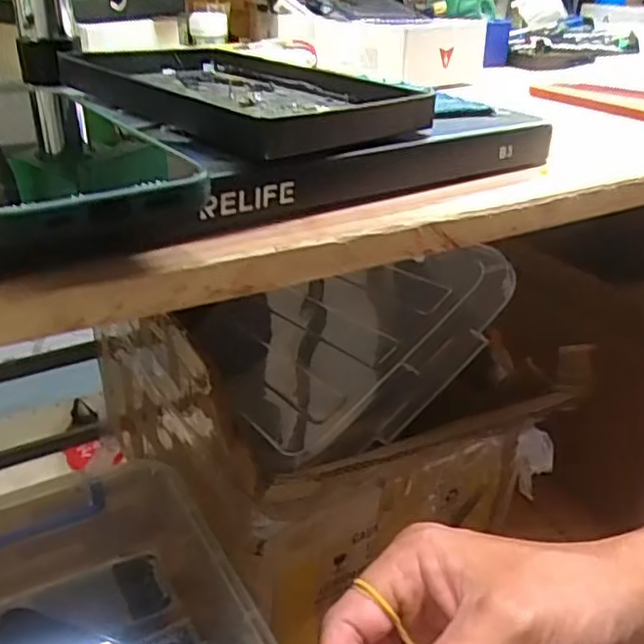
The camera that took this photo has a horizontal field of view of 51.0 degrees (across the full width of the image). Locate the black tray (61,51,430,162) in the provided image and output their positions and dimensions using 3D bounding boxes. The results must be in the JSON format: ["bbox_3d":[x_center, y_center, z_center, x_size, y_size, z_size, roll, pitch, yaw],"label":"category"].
[{"bbox_3d":[-0.043,-0.111,0.323,0.116,0.017,0.171,-18,35,-33],"label":"black tray"}]

